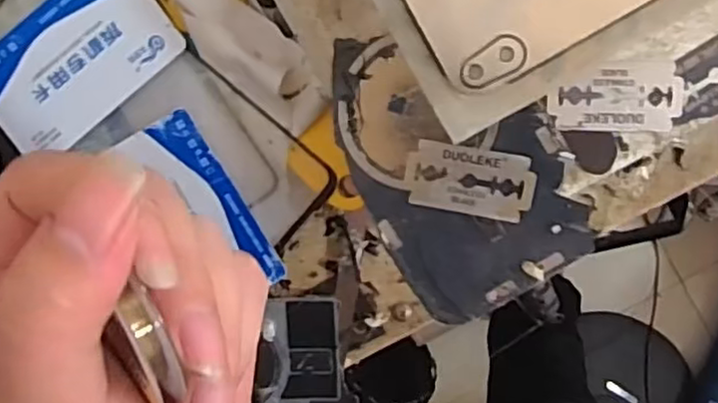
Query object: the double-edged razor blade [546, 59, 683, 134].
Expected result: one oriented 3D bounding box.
[{"bbox_3d":[0.083,-0.034,0.222,0.042,0.004,0.022,1,96,4],"label":"double-edged razor blade"}]

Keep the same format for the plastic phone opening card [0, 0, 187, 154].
[{"bbox_3d":[-0.120,-0.062,0.289,0.083,0.004,0.056,-38,89,7],"label":"plastic phone opening card"}]

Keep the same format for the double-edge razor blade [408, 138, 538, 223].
[{"bbox_3d":[0.037,-0.007,0.230,0.042,0.004,0.022,11,102,6],"label":"double-edge razor blade"}]

